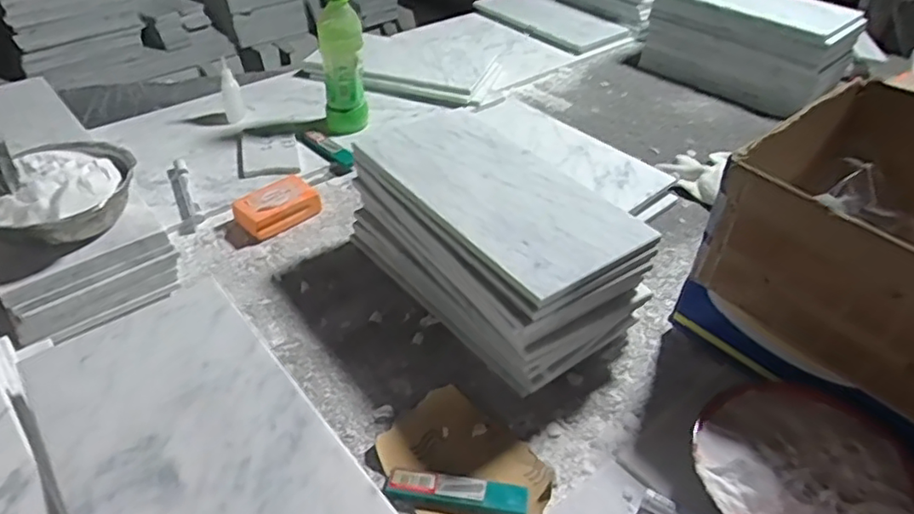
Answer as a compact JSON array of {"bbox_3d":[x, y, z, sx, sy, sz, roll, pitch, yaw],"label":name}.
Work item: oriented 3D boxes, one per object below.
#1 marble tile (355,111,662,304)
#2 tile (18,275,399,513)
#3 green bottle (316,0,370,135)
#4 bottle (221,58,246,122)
[{"bbox_3d":[0.038,-0.072,0.628,0.153,0.013,0.309,-25,46,-26],"label":"marble tile"},{"bbox_3d":[-0.173,0.117,0.409,0.147,0.011,0.310,-30,45,-30],"label":"tile"},{"bbox_3d":[-0.165,-0.280,0.901,0.061,0.213,0.056,-9,43,-10],"label":"green bottle"},{"bbox_3d":[-0.342,-0.252,0.947,0.030,0.094,0.029,-13,44,-14],"label":"bottle"}]

